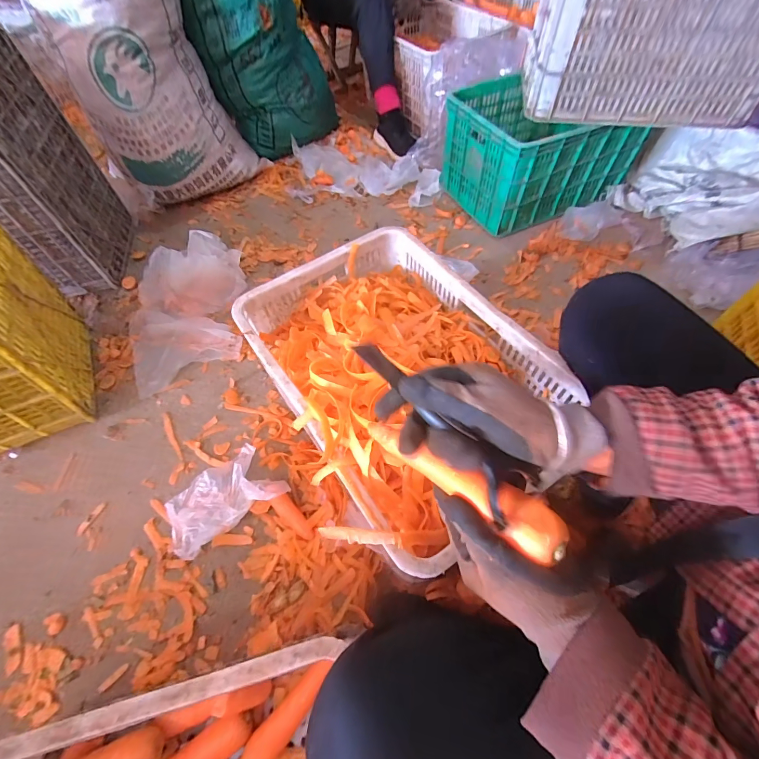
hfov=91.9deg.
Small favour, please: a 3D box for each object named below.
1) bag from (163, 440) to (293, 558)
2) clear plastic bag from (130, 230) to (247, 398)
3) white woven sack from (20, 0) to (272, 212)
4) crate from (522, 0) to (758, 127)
[{"bbox_3d":[-0.299,0.220,0.700,0.209,0.049,0.134,-32,62,-16],"label":"bag"},{"bbox_3d":[-0.503,-0.201,0.948,0.271,0.096,0.435,-10,59,-3],"label":"clear plastic bag"},{"bbox_3d":[-0.632,-0.879,0.961,0.426,0.735,0.204,-32,62,-15],"label":"white woven sack"},{"bbox_3d":[0.635,-0.839,0.862,0.486,0.269,0.364,9,60,8],"label":"crate"}]

